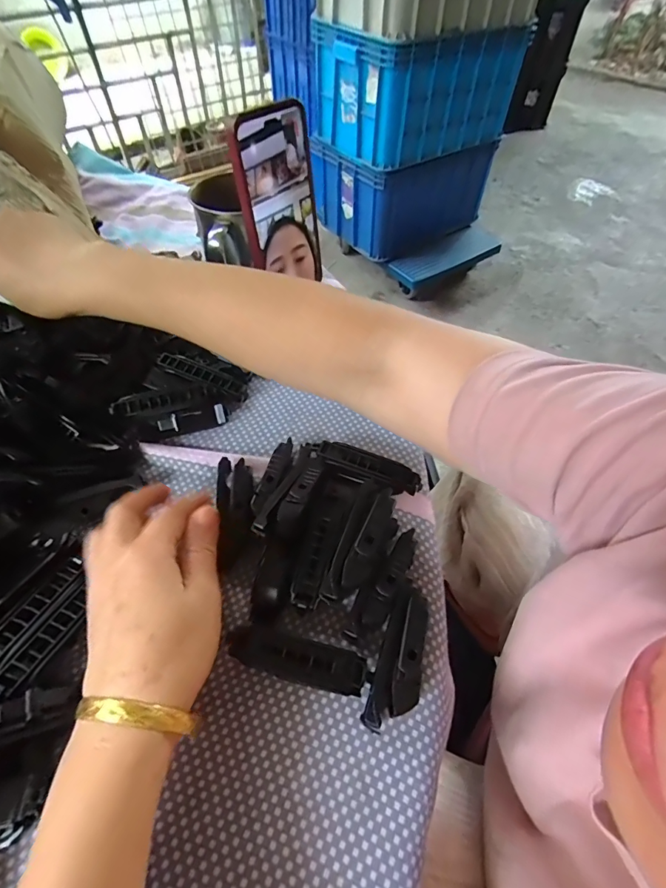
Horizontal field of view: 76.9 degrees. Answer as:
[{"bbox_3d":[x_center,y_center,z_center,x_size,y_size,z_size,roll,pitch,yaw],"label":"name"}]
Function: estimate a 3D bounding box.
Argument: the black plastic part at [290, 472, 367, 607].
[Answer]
[{"bbox_3d":[-0.006,0.062,0.275,0.022,0.022,0.090,19,57,11],"label":"black plastic part"}]

